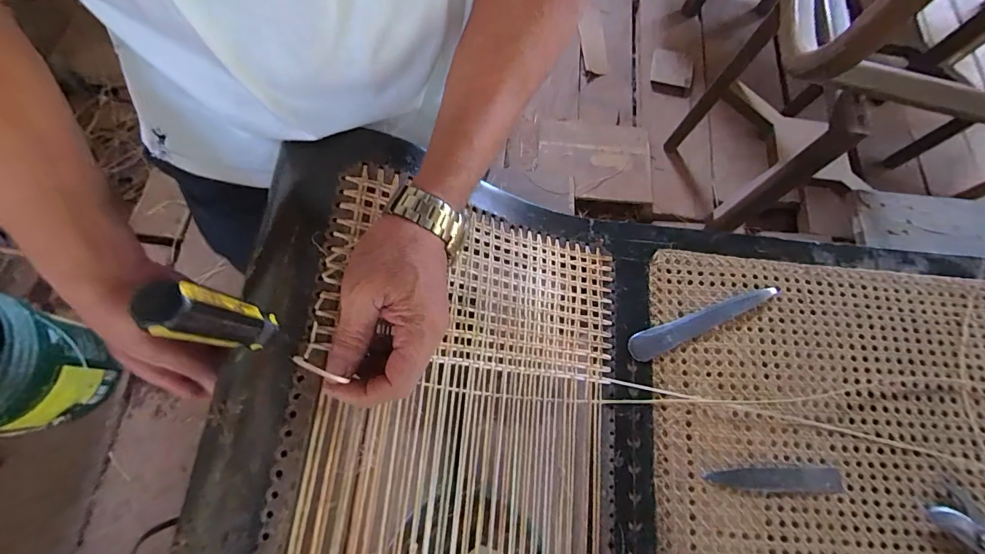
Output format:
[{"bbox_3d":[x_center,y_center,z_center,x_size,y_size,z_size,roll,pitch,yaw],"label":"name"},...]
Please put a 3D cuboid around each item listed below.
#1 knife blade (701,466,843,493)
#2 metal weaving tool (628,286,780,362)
[{"bbox_3d":[0.287,0.206,0.422,0.138,0.004,0.023,2,73,-7],"label":"knife blade"},{"bbox_3d":[0.239,0.050,0.469,0.187,0.004,0.029,-19,76,-13],"label":"metal weaving tool"}]

